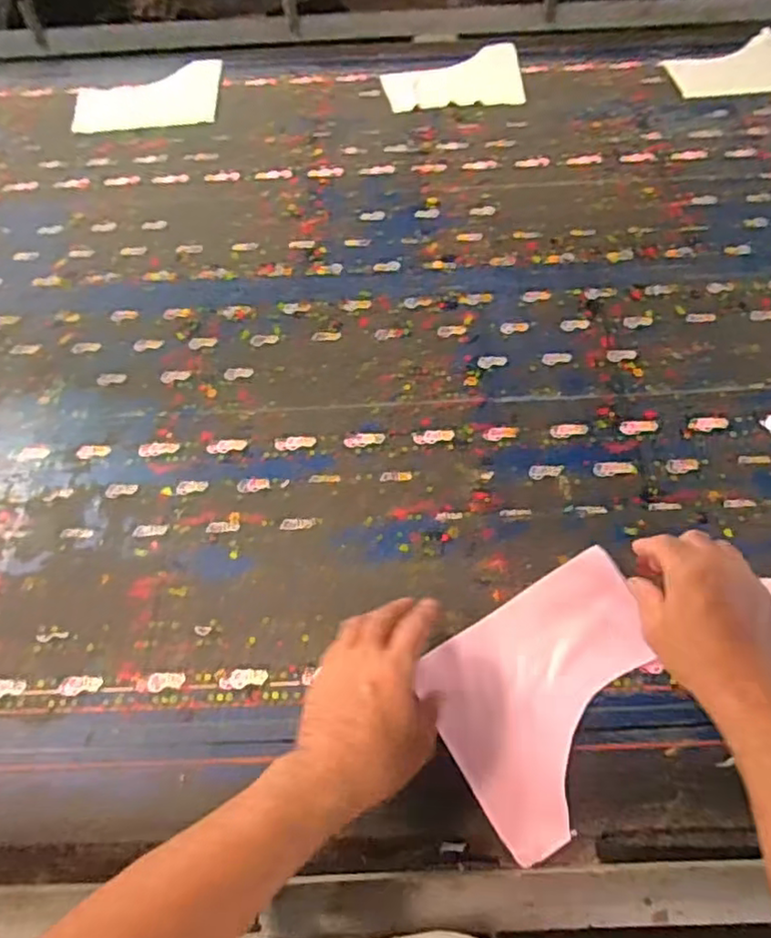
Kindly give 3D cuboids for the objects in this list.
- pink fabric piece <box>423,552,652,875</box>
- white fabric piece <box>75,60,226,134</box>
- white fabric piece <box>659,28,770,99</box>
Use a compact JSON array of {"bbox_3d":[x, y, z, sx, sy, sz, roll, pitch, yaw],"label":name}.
[{"bbox_3d":[0.154,0.198,0.562,0.214,0.009,0.176,-29,69,-11],"label":"pink fabric piece"},{"bbox_3d":[-0.395,-0.616,1.054,0.238,0.007,0.181,-7,56,1],"label":"white fabric piece"},{"bbox_3d":[0.579,-0.675,1.050,0.232,0.006,0.178,-6,60,-1],"label":"white fabric piece"}]

